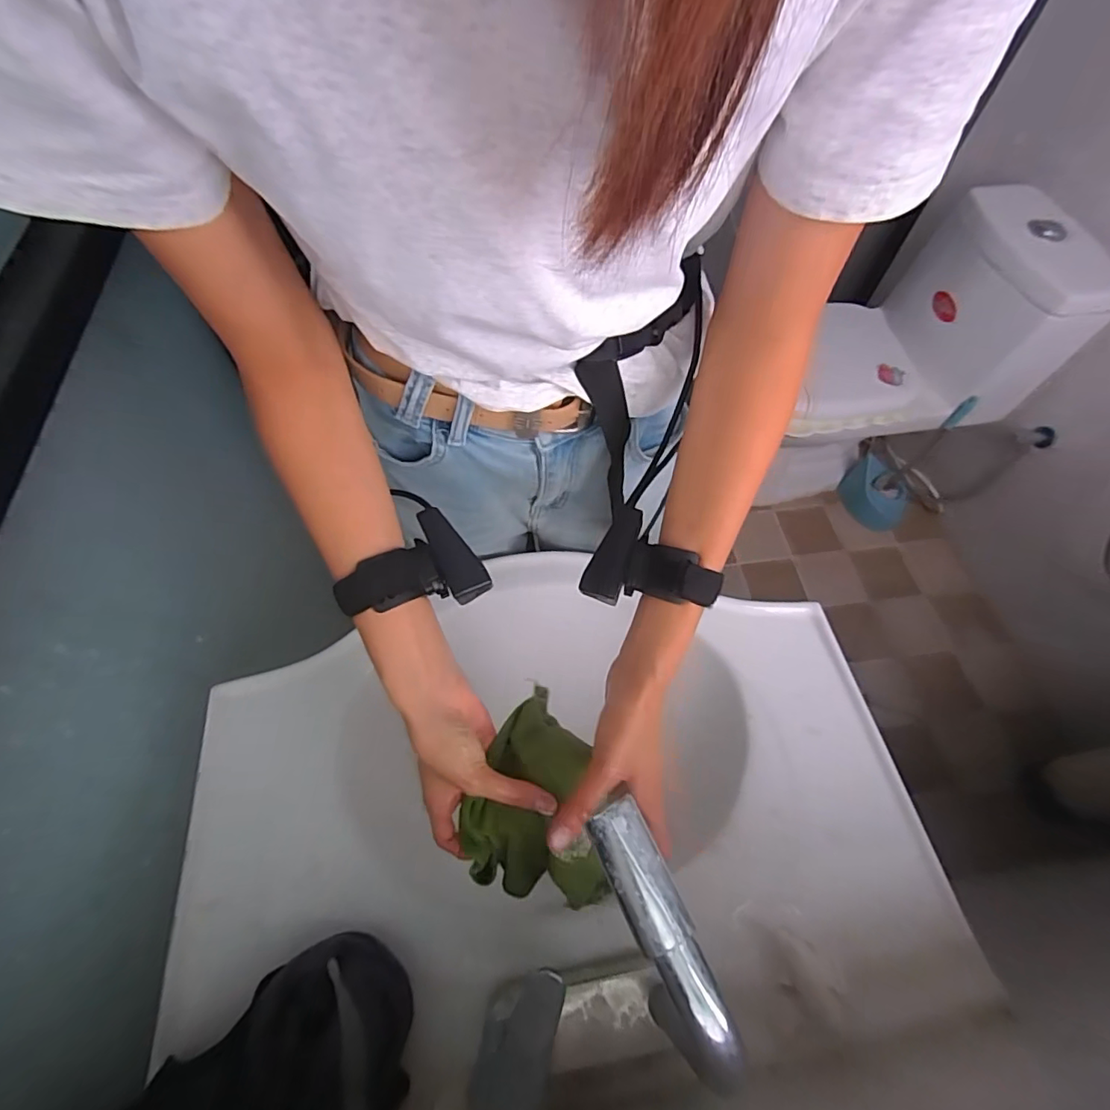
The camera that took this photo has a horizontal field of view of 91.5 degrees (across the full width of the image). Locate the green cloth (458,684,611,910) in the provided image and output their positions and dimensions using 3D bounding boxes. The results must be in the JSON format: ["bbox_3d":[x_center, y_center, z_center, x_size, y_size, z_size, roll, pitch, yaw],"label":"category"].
[{"bbox_3d":[-0.023,0.174,0.401,0.091,0.102,0.153,-7,60,-7],"label":"green cloth"}]

